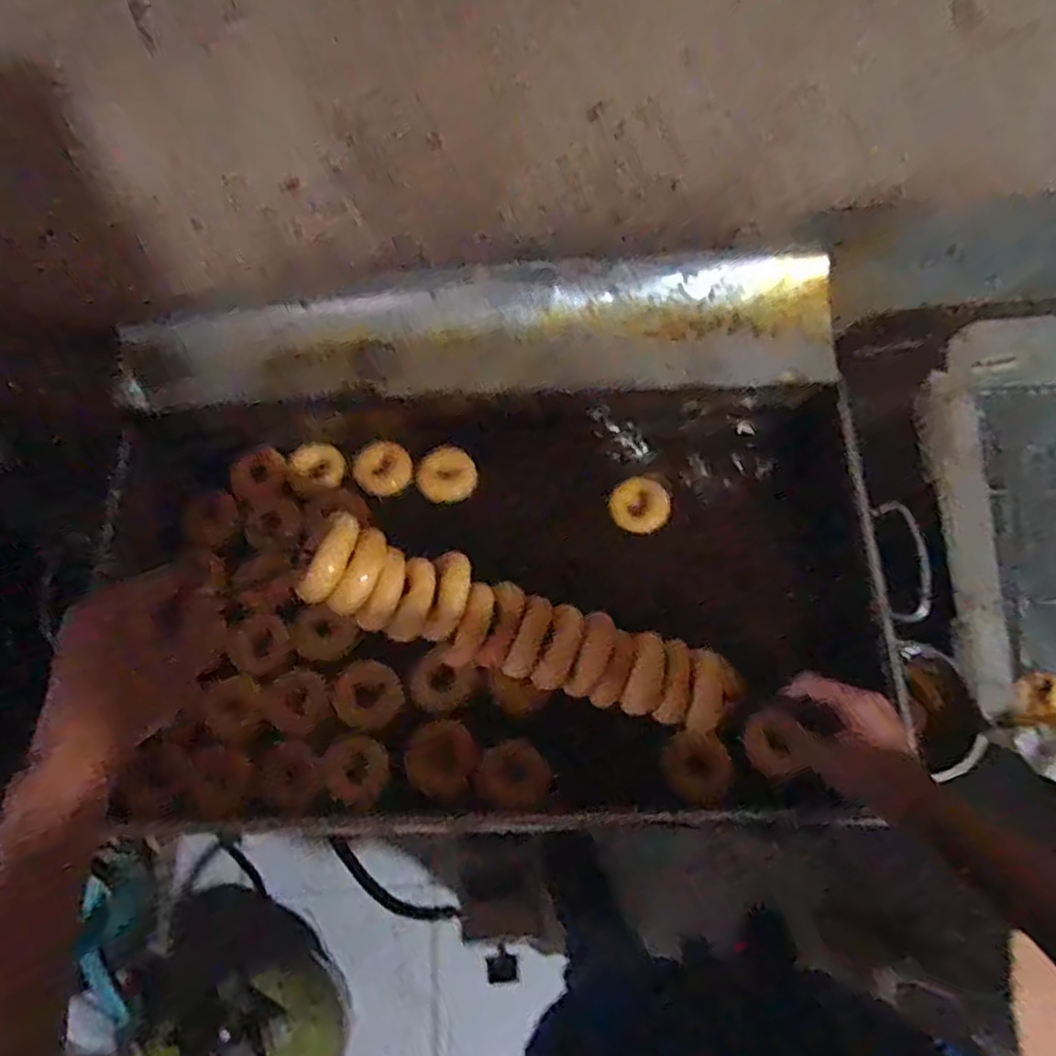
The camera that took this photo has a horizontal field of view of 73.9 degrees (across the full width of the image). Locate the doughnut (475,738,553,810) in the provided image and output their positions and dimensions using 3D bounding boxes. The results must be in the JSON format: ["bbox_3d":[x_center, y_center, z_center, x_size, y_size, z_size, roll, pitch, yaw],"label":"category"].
[{"bbox_3d":[-0.017,0.269,0.756,0.079,0.033,0.070,-25,71,-7],"label":"doughnut"}]

